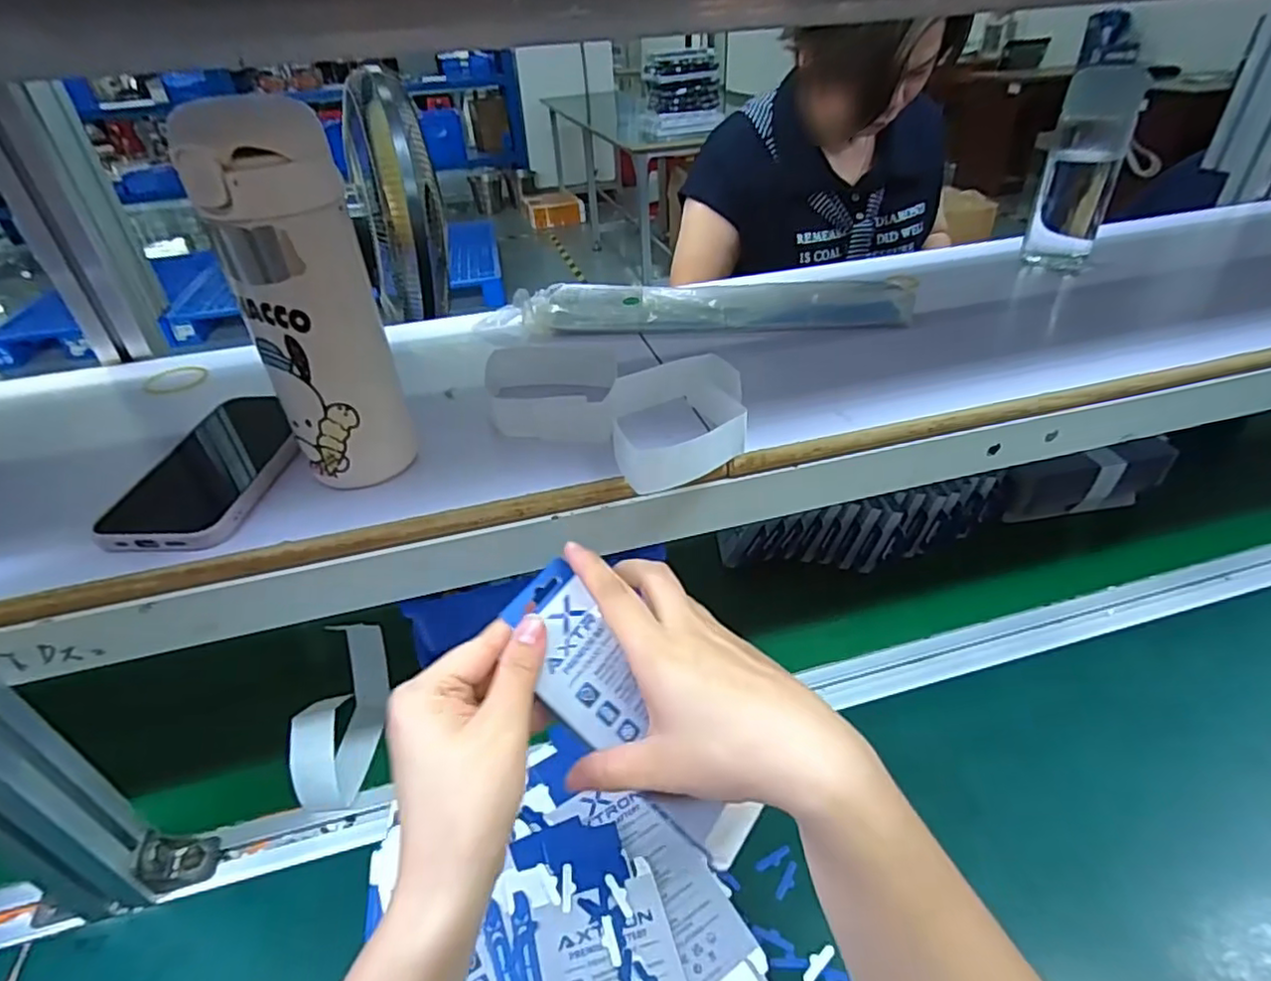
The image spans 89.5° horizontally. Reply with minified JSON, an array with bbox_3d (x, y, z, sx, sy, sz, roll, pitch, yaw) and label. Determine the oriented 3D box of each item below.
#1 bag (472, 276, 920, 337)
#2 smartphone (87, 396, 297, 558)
[{"bbox_3d":[0.055,-0.165,0.571,0.361,0.030,0.063,-1,36,3],"label":"bag"},{"bbox_3d":[-0.251,-0.015,0.389,0.076,0.010,0.139,1,42,6],"label":"smartphone"}]

